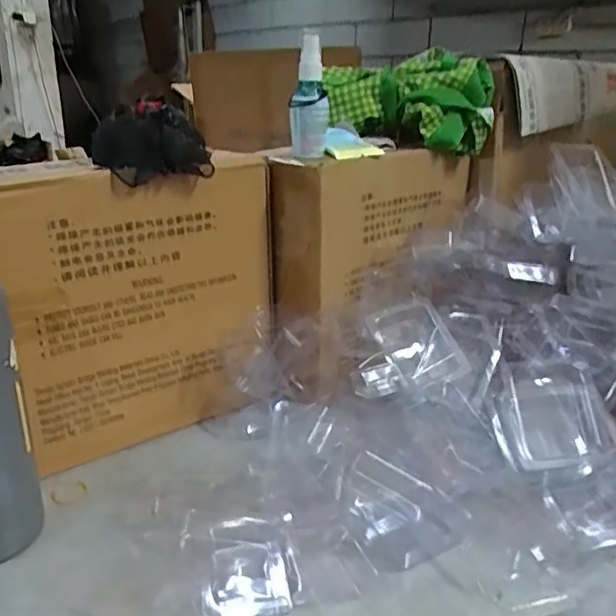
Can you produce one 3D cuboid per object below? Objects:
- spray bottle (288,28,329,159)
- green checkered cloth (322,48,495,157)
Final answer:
[{"bbox_3d":[0.001,-0.212,0.611,0.038,0.115,0.030,1,21,1],"label":"spray bottle"},{"bbox_3d":[0.117,-0.246,0.728,0.199,0.098,0.089,5,21,10],"label":"green checkered cloth"}]

